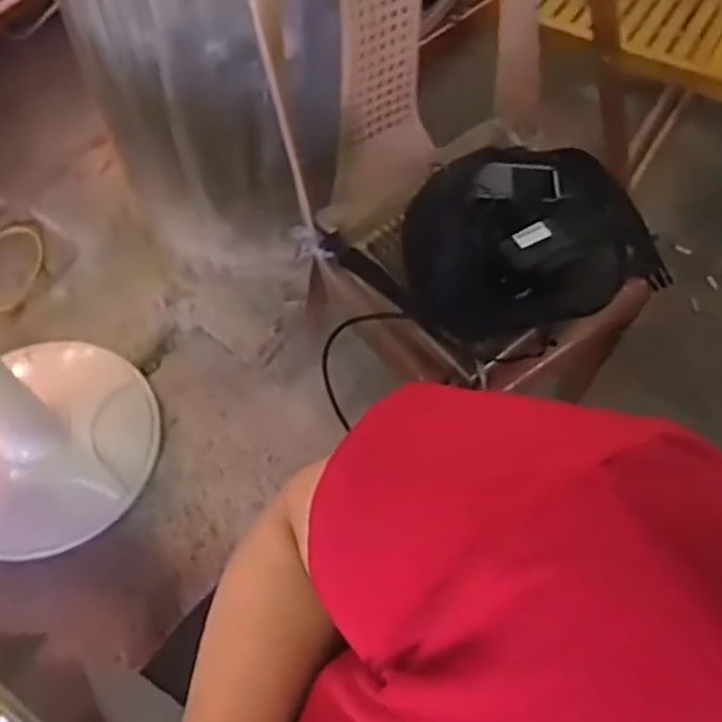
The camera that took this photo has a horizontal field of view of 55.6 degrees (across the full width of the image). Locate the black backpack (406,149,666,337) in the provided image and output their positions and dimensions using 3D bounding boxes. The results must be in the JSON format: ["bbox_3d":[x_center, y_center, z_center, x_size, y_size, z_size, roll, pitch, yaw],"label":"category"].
[{"bbox_3d":[0.203,-0.144,0.785,0.294,0.098,0.214,-30,66,-17],"label":"black backpack"}]

